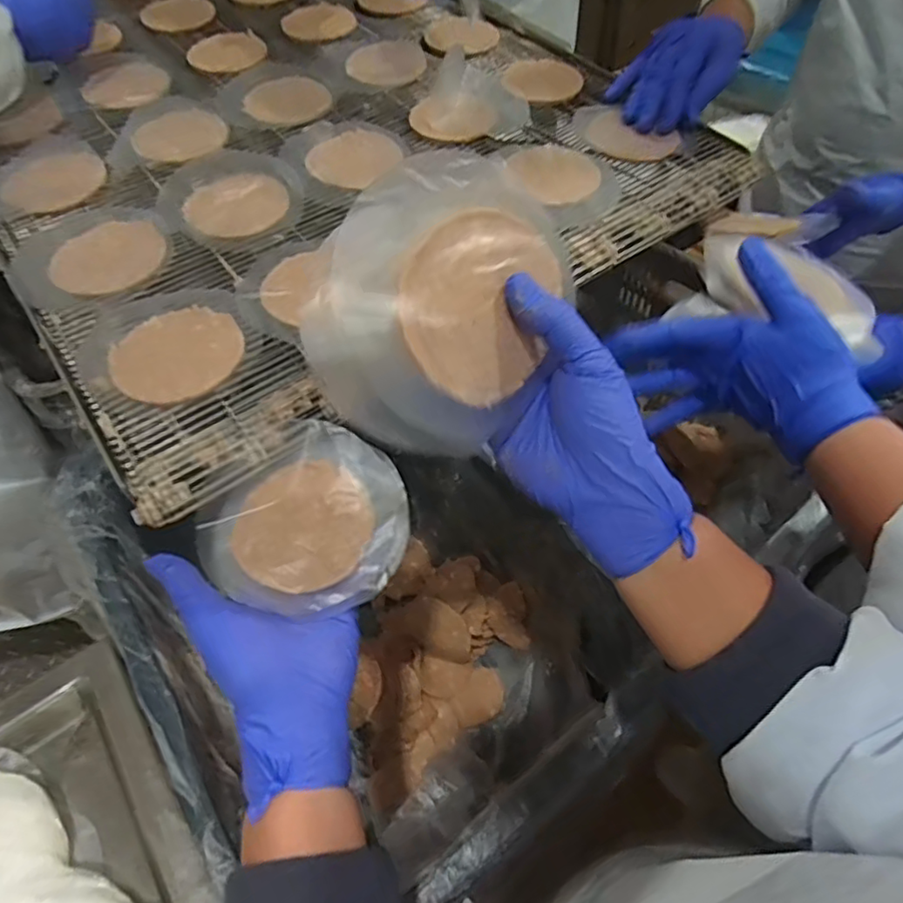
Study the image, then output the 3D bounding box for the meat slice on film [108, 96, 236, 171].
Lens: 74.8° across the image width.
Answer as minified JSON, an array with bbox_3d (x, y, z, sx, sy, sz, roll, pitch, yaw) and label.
[{"bbox_3d":[-0.268,-0.309,0.566,0.111,0.008,0.126,-17,54,-9],"label":"meat slice on film"}]

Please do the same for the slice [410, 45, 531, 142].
[{"bbox_3d":[0.019,-0.359,0.587,0.111,0.041,0.117,-1,53,3],"label":"slice"}]

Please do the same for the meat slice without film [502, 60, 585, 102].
[{"bbox_3d":[0.096,-0.388,0.619,0.080,0.005,0.053,5,79,0],"label":"meat slice without film"}]

